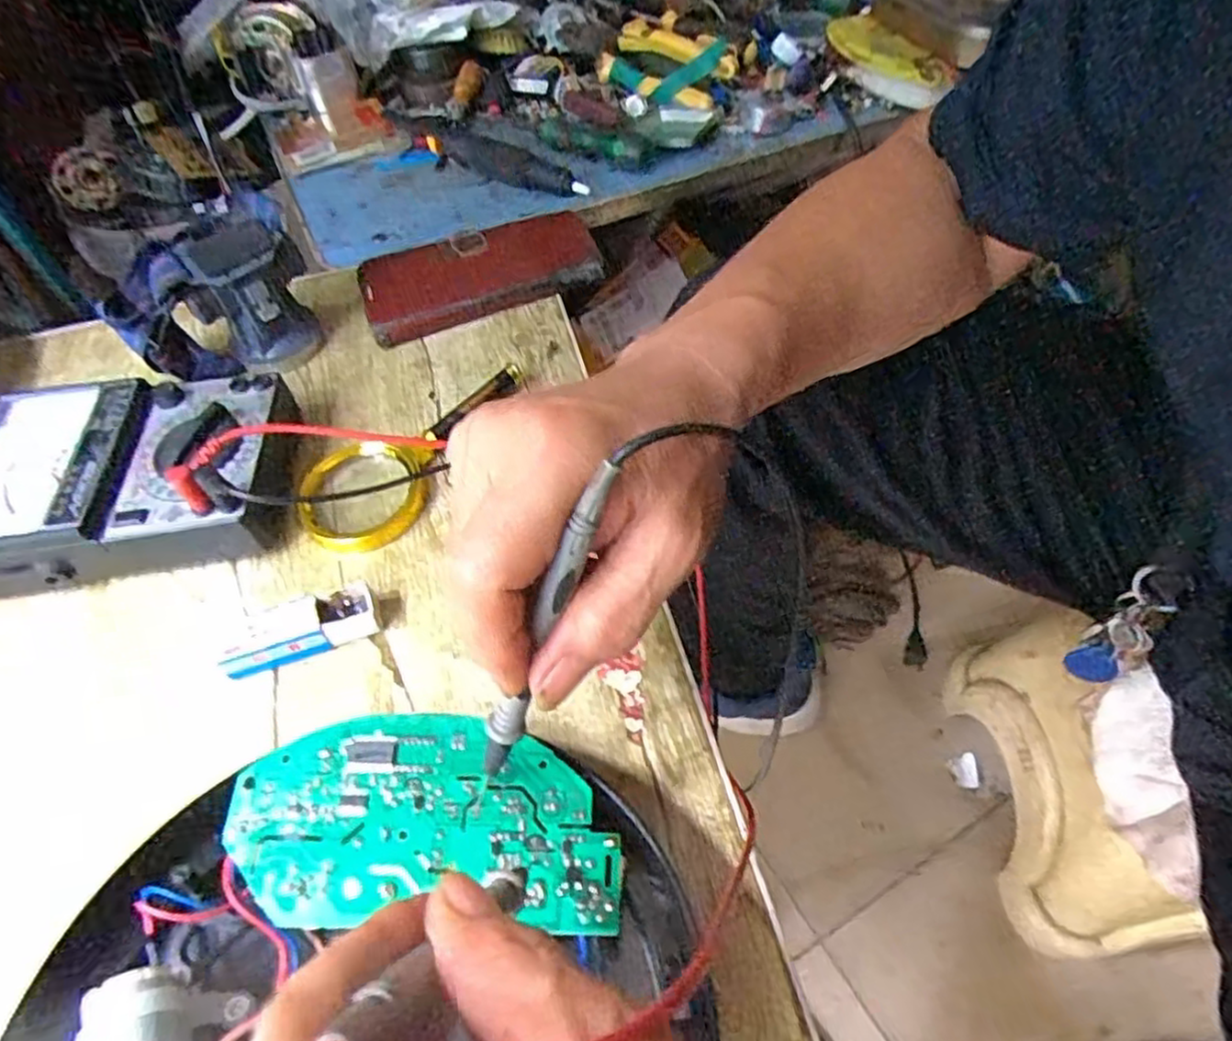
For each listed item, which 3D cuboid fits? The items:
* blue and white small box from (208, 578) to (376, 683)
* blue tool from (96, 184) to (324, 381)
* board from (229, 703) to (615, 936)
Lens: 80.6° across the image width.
[{"bbox_3d":[-0.154,0.052,0.351,0.071,0.020,0.023,-21,55,-13],"label":"blue and white small box"},{"bbox_3d":[-0.248,-0.136,0.447,0.112,0.090,0.043,-25,56,-15],"label":"blue tool"},{"bbox_3d":[-0.070,0.110,0.271,0.144,0.012,0.072,5,53,4],"label":"board"}]

